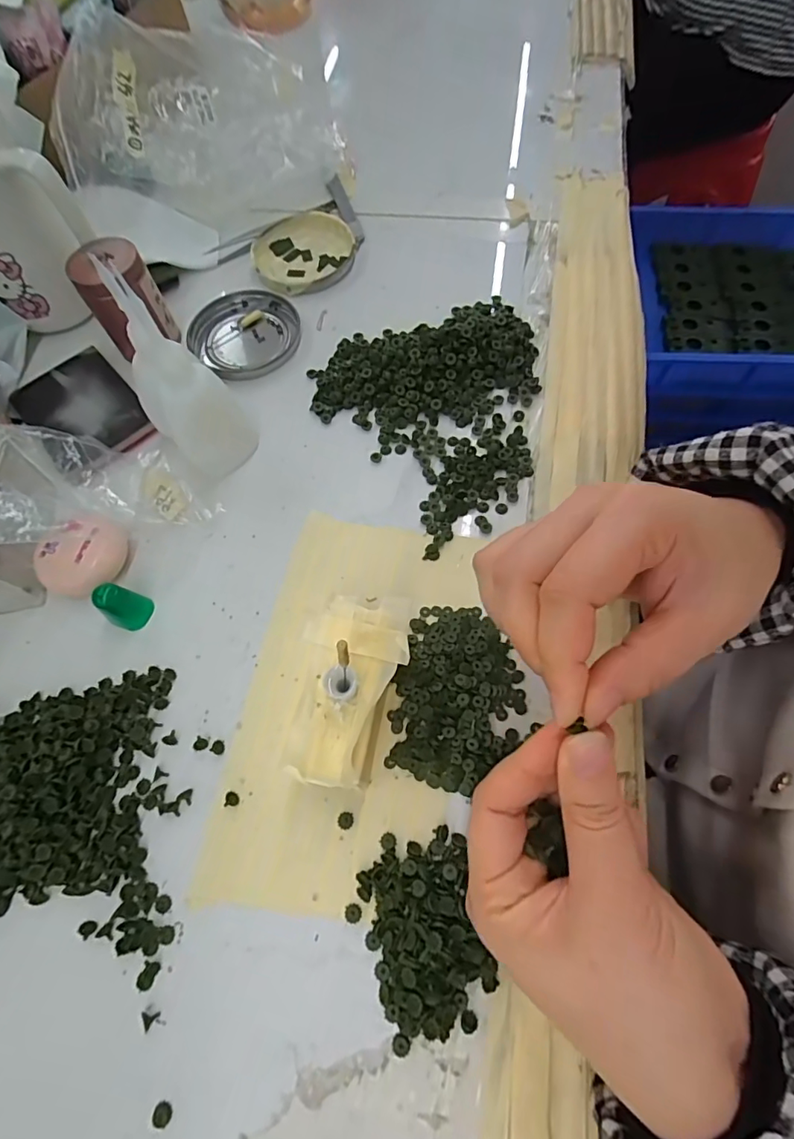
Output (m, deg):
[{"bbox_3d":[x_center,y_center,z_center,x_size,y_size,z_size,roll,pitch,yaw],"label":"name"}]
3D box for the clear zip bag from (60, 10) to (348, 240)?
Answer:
[{"bbox_3d":[-0.149,-0.351,0.400,0.210,0.091,0.117,-10,66,-1],"label":"clear zip bag"}]

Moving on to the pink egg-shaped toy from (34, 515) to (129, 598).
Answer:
[{"bbox_3d":[-0.175,-0.007,0.283,0.048,0.024,0.033,-37,69,-13],"label":"pink egg-shaped toy"}]

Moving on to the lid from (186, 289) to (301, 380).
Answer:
[{"bbox_3d":[-0.109,-0.173,0.367,0.075,0.008,0.076,-1,66,3],"label":"lid"}]

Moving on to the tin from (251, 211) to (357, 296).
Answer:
[{"bbox_3d":[-0.073,-0.247,0.397,0.078,0.014,0.077,-1,66,3],"label":"tin"}]

